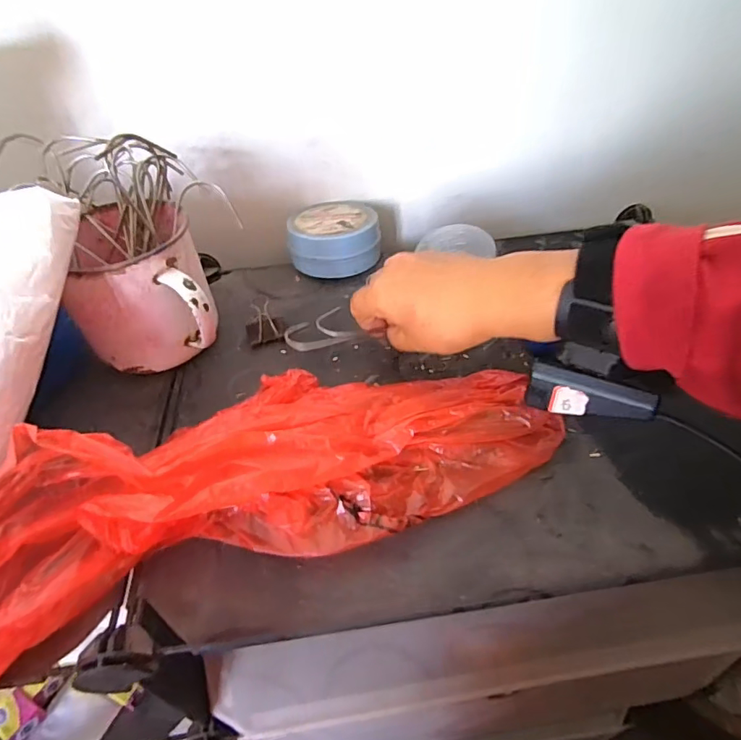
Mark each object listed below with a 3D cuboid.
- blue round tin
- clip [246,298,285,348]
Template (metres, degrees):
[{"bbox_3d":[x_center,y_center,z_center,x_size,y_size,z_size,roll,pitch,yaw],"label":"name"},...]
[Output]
[{"bbox_3d":[-0.035,-0.134,0.496,0.088,0.040,0.092,-2,45,2],"label":"blue round tin"},{"bbox_3d":[-0.093,-0.042,0.426,0.032,0.025,0.028,-23,48,-18],"label":"clip"}]

